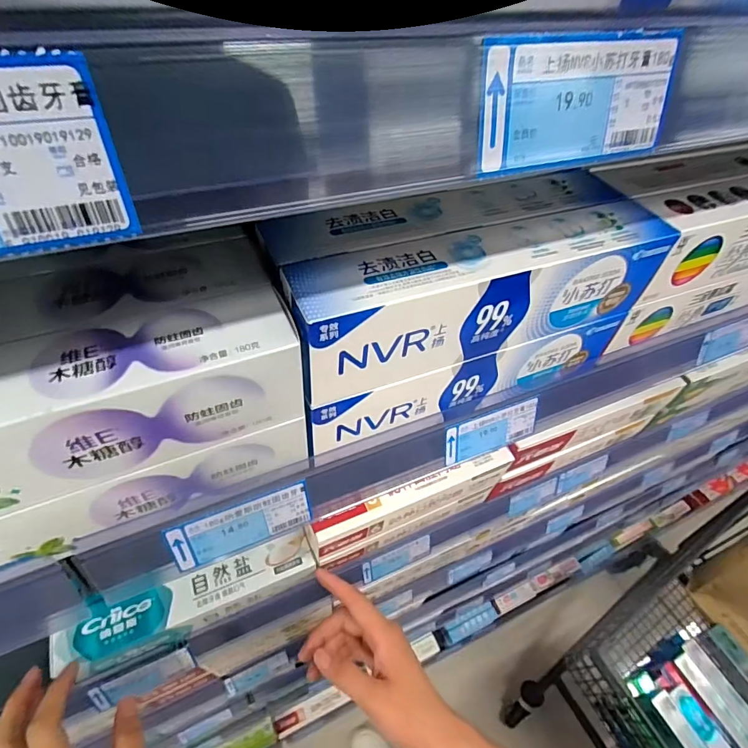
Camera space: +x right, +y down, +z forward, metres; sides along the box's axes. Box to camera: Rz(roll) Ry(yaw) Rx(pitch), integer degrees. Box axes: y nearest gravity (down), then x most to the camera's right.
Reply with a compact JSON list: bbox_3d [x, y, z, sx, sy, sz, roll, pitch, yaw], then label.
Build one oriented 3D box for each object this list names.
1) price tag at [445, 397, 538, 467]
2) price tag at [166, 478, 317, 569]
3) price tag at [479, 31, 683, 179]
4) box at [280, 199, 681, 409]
[{"bbox_3d":[0.090,0.043,0.335,0.083,0.037,0.004,-14,31,-20],"label":"price tag"},{"bbox_3d":[-0.080,0.093,0.272,0.082,0.035,0.004,-16,32,-20],"label":"price tag"},{"bbox_3d":[0.071,-0.092,0.151,0.083,0.037,0.004,-17,33,-18],"label":"price tag"},{"bbox_3d":[0.070,-0.048,0.257,0.238,0.063,0.043,-17,53,-19],"label":"box"}]

